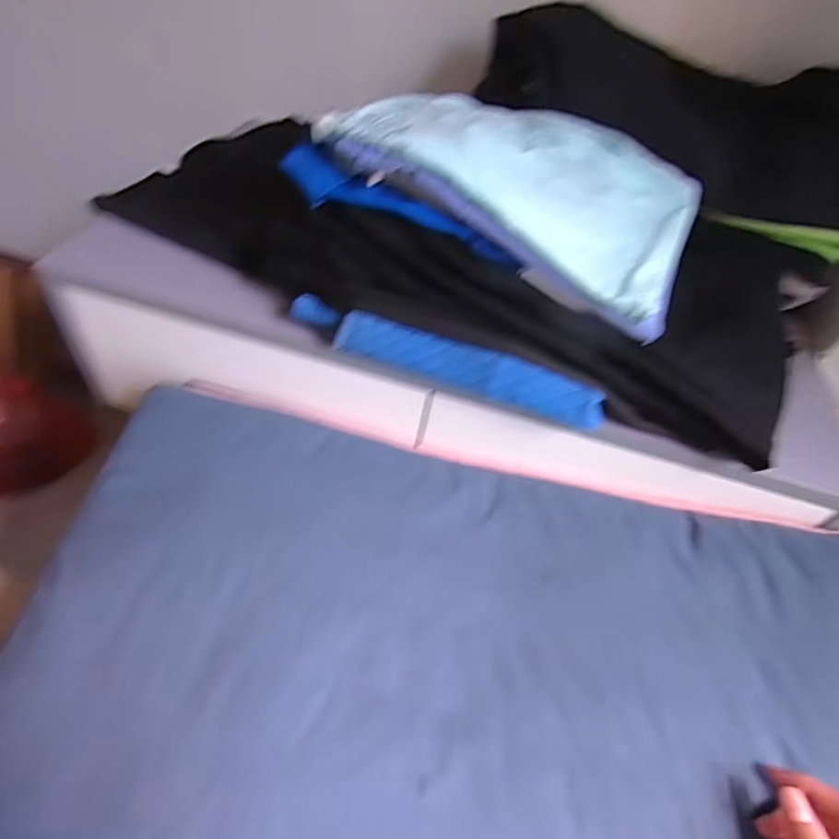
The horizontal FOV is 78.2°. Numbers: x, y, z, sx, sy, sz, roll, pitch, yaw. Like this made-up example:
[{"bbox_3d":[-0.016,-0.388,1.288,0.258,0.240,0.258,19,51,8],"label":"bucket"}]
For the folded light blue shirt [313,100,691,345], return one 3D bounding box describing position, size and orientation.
[{"bbox_3d":[0.102,-0.226,0.473,0.308,0.087,0.245,23,48,10],"label":"folded light blue shirt"}]

